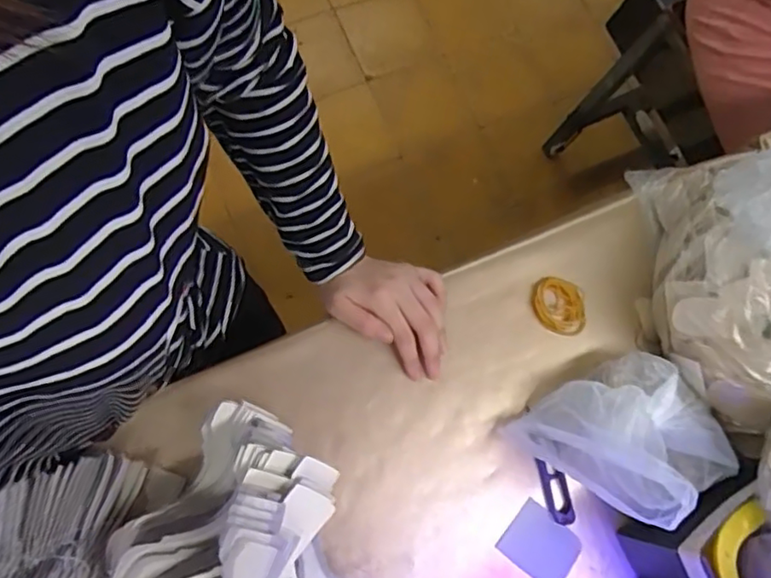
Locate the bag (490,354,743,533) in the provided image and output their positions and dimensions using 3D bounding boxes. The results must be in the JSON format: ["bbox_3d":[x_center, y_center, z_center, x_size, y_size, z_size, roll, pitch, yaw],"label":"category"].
[{"bbox_3d":[0.203,0.123,0.509,0.154,0.116,0.120,-25,79,-12],"label":"bag"}]

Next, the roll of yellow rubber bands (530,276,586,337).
[{"bbox_3d":[0.164,0.016,0.590,0.052,0.009,0.052,2,77,-7],"label":"roll of yellow rubber bands"}]

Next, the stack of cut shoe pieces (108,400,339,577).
[{"bbox_3d":[-0.127,0.196,0.415,0.127,0.084,0.224,35,76,2],"label":"stack of cut shoe pieces"}]

